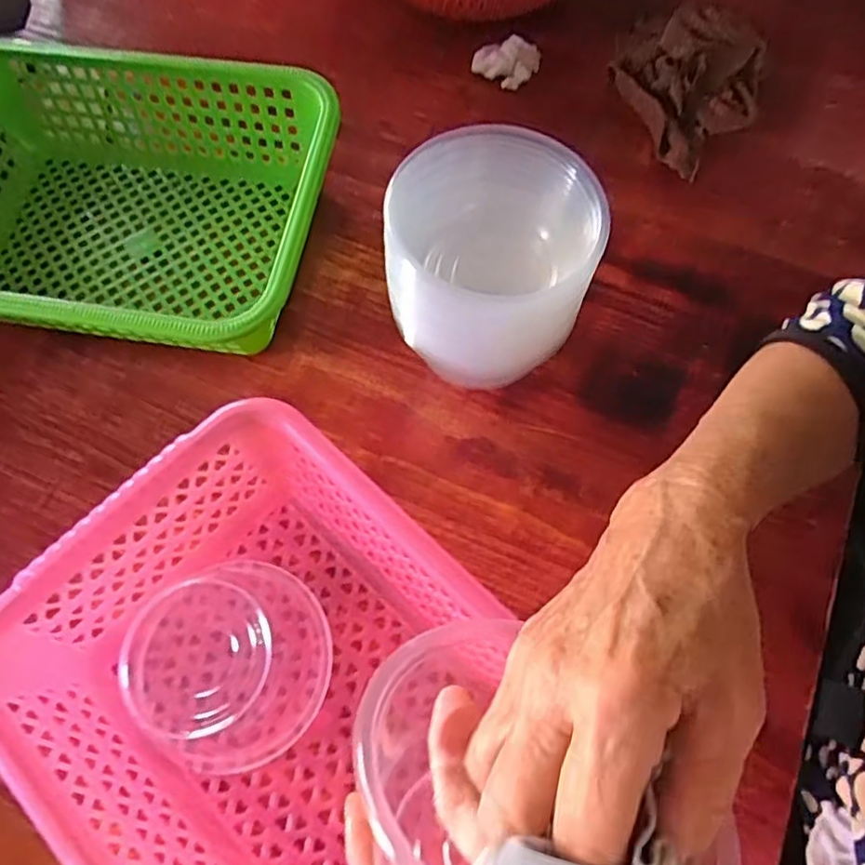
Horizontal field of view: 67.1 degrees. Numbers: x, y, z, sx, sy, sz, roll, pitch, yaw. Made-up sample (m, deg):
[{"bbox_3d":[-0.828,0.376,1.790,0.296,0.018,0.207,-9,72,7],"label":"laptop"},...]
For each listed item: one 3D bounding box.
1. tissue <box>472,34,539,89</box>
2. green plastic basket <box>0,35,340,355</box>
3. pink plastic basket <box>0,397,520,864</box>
[{"bbox_3d":[0.063,-0.314,0.548,0.049,0.027,0.035,20,70,10],"label":"tissue"},{"bbox_3d":[-0.220,-0.155,0.463,0.287,0.084,0.209,10,69,6],"label":"green plastic basket"},{"bbox_3d":[-0.067,0.148,0.340,0.300,0.076,0.216,42,75,17],"label":"pink plastic basket"}]

